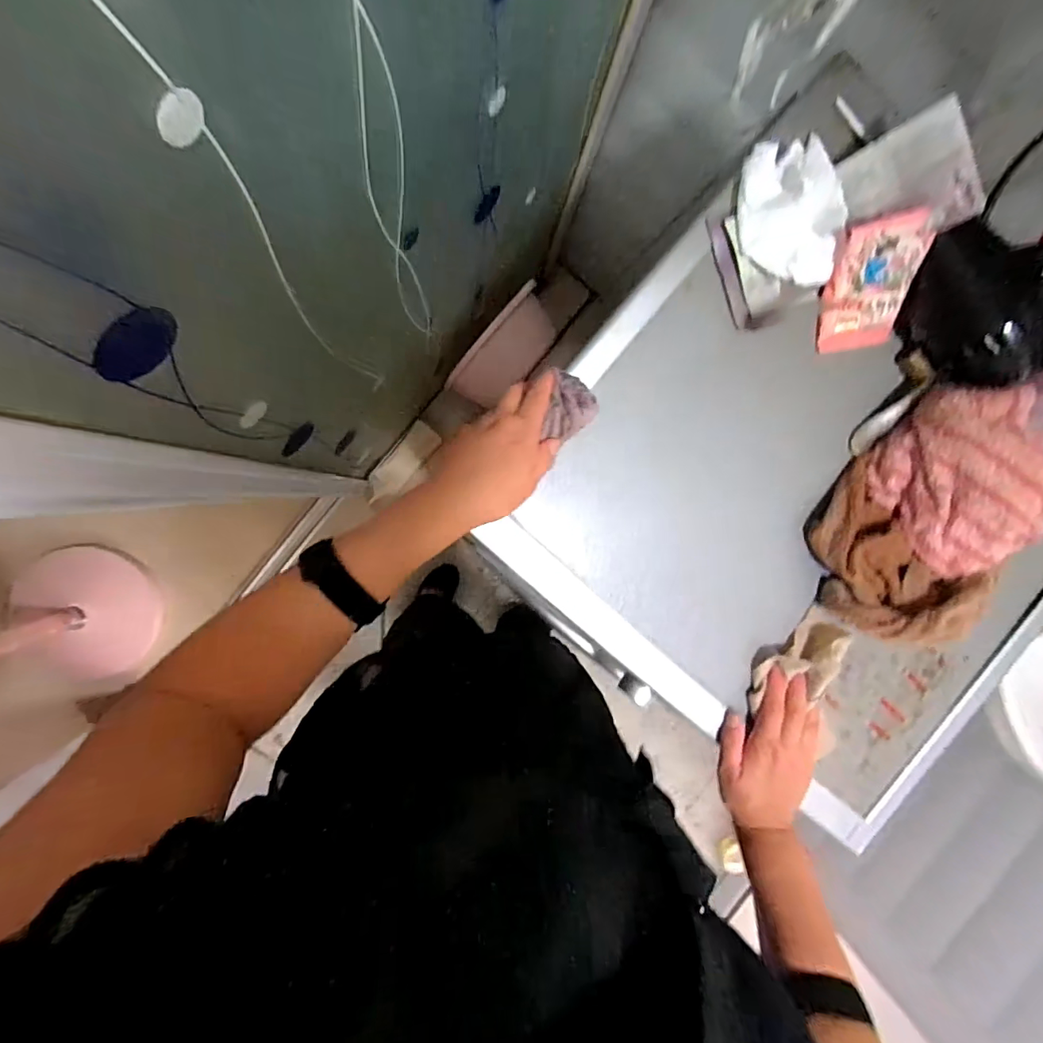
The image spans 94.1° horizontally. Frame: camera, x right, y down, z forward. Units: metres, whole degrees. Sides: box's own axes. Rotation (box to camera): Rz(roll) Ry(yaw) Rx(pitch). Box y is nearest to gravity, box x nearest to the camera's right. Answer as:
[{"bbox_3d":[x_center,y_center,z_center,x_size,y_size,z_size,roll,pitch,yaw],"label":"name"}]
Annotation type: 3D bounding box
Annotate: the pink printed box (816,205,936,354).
[{"bbox_3d":[0.313,-0.212,0.436,0.073,0.017,0.109,-3,123,7],"label":"pink printed box"}]

